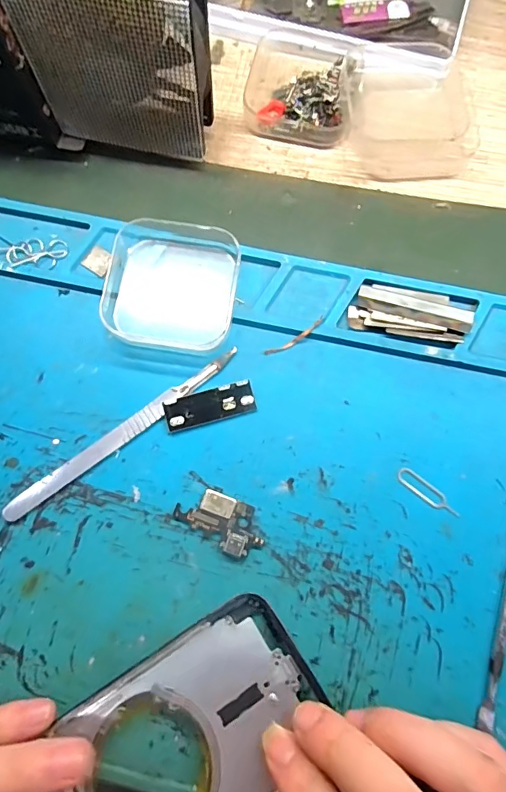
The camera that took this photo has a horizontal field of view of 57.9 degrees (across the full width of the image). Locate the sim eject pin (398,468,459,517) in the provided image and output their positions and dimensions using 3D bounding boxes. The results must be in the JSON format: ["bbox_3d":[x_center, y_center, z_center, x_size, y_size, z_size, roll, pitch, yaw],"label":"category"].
[{"bbox_3d":[0.082,0.046,0.215,0.032,0.004,0.008,37,86,9],"label":"sim eject pin"}]

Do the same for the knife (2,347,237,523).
[{"bbox_3d":[-0.062,0.017,0.220,0.130,0.004,0.009,-37,79,-8],"label":"knife"}]

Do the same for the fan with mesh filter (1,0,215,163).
[{"bbox_3d":[-0.060,-0.156,0.218,0.079,0.091,0.026,10,77,3],"label":"fan with mesh filter"}]

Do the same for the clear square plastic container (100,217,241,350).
[{"bbox_3d":[-0.041,-0.055,0.228,0.064,0.020,0.059,6,77,2],"label":"clear square plastic container"}]

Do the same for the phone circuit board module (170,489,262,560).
[{"bbox_3d":[-0.014,0.057,0.211,0.041,0.005,0.022,29,79,7],"label":"phone circuit board module"}]

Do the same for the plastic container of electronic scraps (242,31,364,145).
[{"bbox_3d":[0.029,-0.178,0.261,0.064,0.017,0.063,12,77,3],"label":"plastic container of electronic scraps"}]

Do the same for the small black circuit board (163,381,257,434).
[{"bbox_3d":[-0.021,0.005,0.223,0.043,0.004,0.016,-16,77,-4],"label":"small black circuit board"}]

